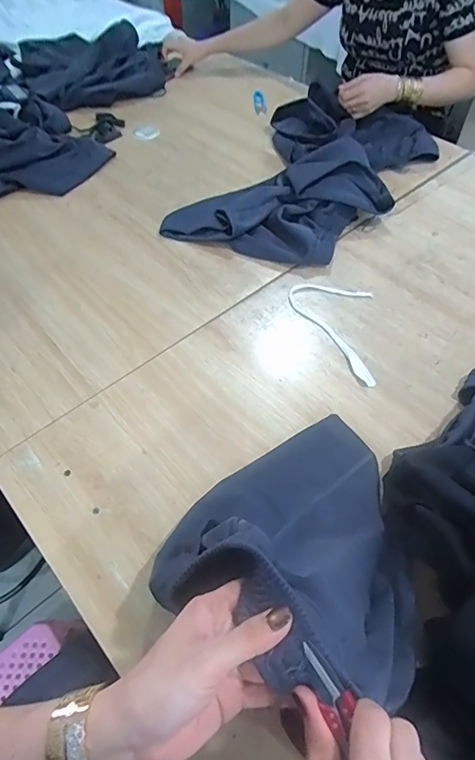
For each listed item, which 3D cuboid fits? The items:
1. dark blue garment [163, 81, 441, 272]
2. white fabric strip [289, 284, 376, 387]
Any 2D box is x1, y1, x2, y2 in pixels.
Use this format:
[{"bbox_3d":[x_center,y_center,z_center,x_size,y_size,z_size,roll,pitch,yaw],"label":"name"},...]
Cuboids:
[{"bbox_3d":[0.164,-0.449,0.935,0.352,0.064,0.616,27,58,20],"label":"dark blue garment"},{"bbox_3d":[0.146,-0.080,0.718,0.135,0.008,0.205,5,55,8],"label":"white fabric strip"}]

